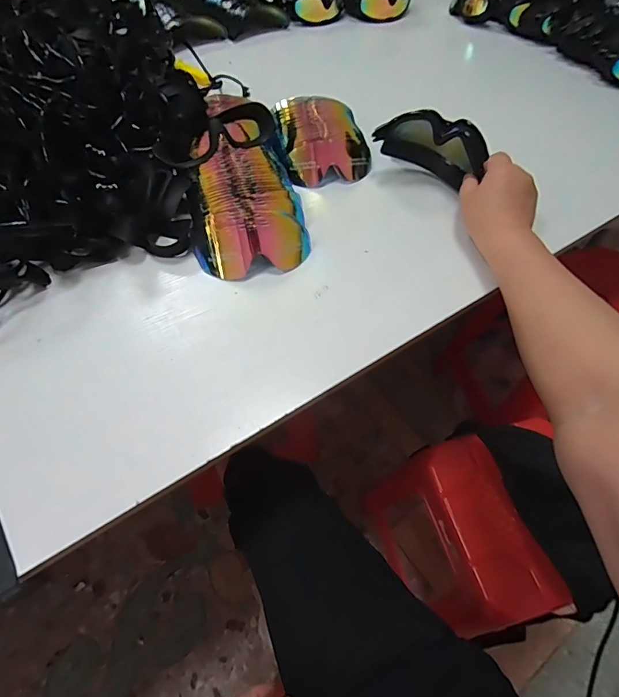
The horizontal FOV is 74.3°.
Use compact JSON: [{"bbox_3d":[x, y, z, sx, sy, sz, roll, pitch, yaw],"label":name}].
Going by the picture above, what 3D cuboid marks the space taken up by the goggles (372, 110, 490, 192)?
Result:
[{"bbox_3d":[0.163,-0.268,0.533,0.136,0.060,0.092,24,59,13],"label":"goggles"}]

